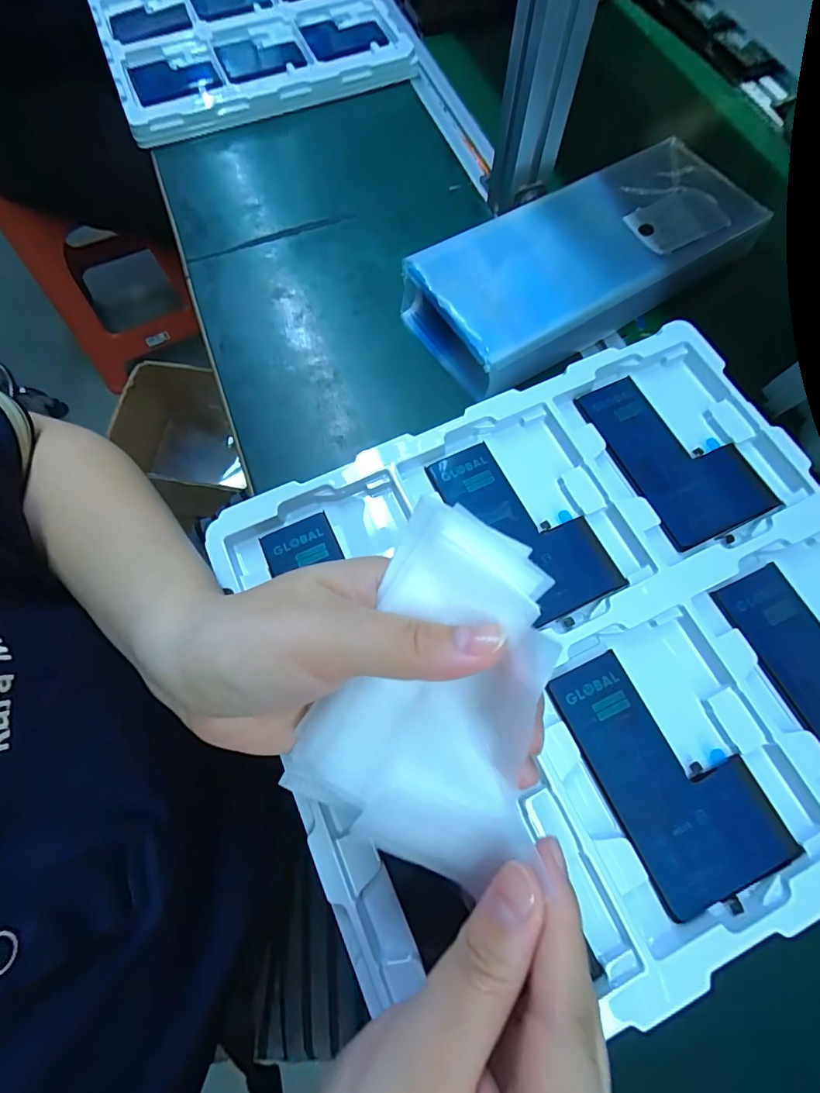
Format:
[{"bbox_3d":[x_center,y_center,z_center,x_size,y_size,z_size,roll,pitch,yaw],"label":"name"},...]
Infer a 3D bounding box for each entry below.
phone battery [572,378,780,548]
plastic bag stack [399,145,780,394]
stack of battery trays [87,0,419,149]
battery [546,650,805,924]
[{"bbox_3d":[0.153,-0.055,0.266,0.066,0.004,0.108,-24,73,-9],"label":"phone battery"},{"bbox_3d":[0.152,-0.241,0.398,0.313,0.050,0.141,-30,73,-11],"label":"plastic bag stack"},{"bbox_3d":[-0.194,-0.609,0.540,0.325,0.028,0.295,-21,72,-8],"label":"stack of battery trays"},{"bbox_3d":[0.120,0.102,0.212,0.066,0.004,0.108,-24,72,-9],"label":"battery"}]

